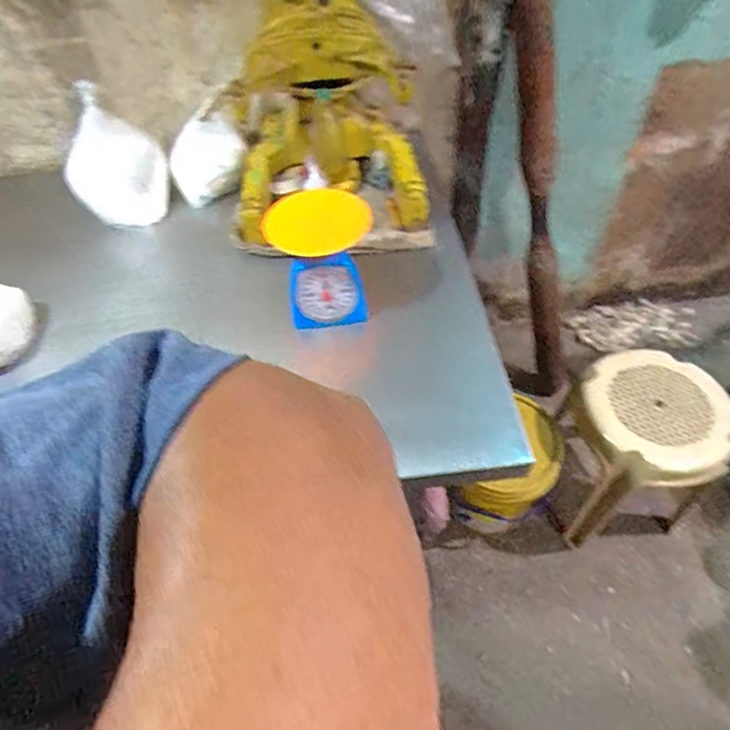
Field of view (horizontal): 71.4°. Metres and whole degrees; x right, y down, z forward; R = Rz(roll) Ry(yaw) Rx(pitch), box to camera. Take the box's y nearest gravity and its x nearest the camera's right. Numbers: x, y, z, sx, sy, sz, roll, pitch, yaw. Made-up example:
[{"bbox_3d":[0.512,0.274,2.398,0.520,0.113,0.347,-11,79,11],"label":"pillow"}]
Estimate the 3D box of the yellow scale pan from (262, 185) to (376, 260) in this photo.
[{"bbox_3d":[-0.088,-0.248,0.905,0.184,0.187,0.018,-27,67,33],"label":"yellow scale pan"}]

